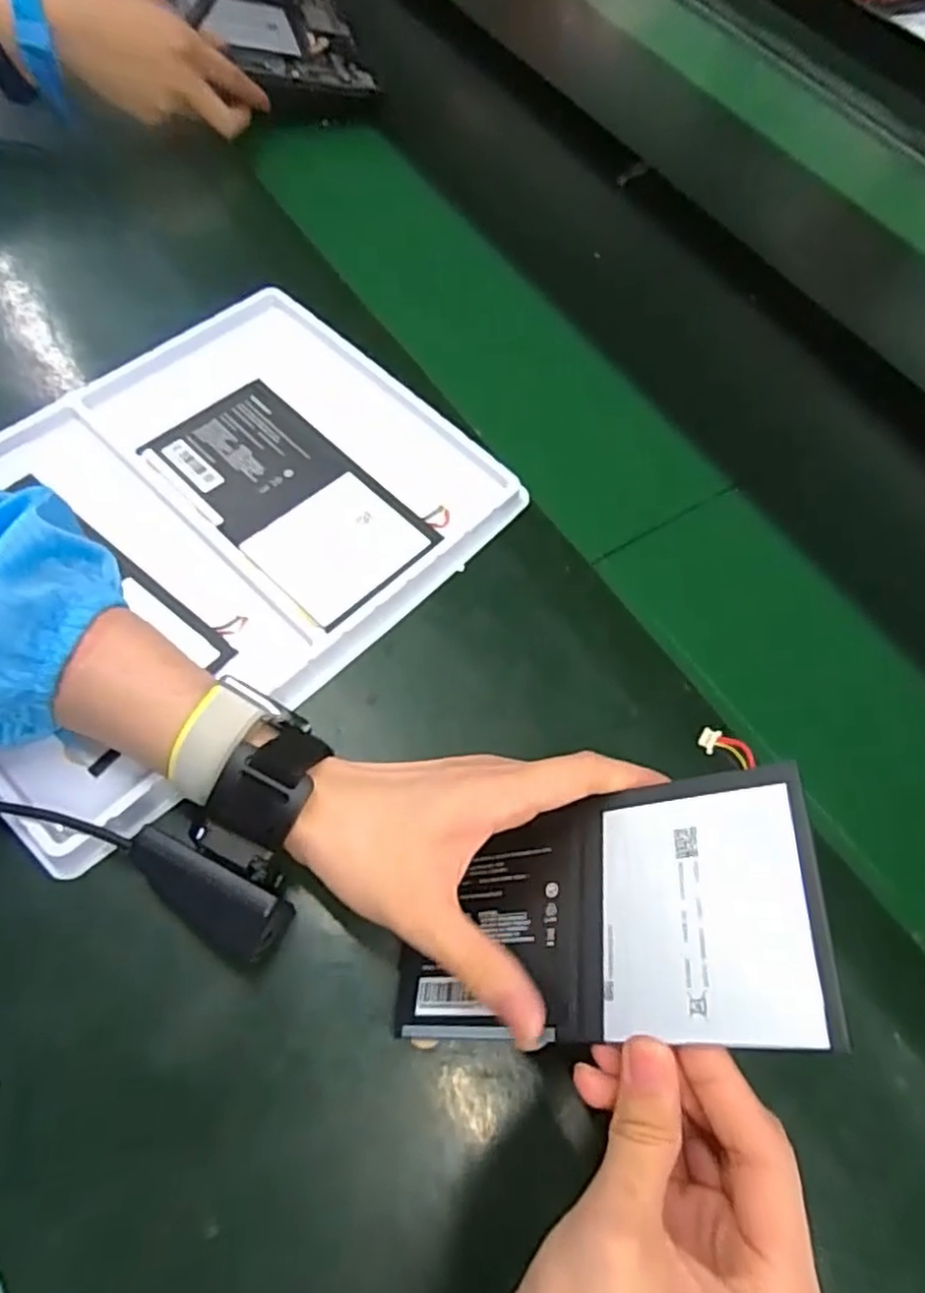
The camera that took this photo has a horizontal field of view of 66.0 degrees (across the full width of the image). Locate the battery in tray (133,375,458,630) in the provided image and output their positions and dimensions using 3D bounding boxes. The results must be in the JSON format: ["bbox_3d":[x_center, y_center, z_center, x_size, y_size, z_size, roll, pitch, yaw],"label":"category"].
[{"bbox_3d":[-0.100,-0.088,0.418,0.163,0.010,0.092,39,69,21],"label":"battery in tray"}]

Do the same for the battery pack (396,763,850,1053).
[{"bbox_3d":[0.046,0.103,0.274,0.169,0.004,0.087,-19,48,32],"label":"battery pack"}]

